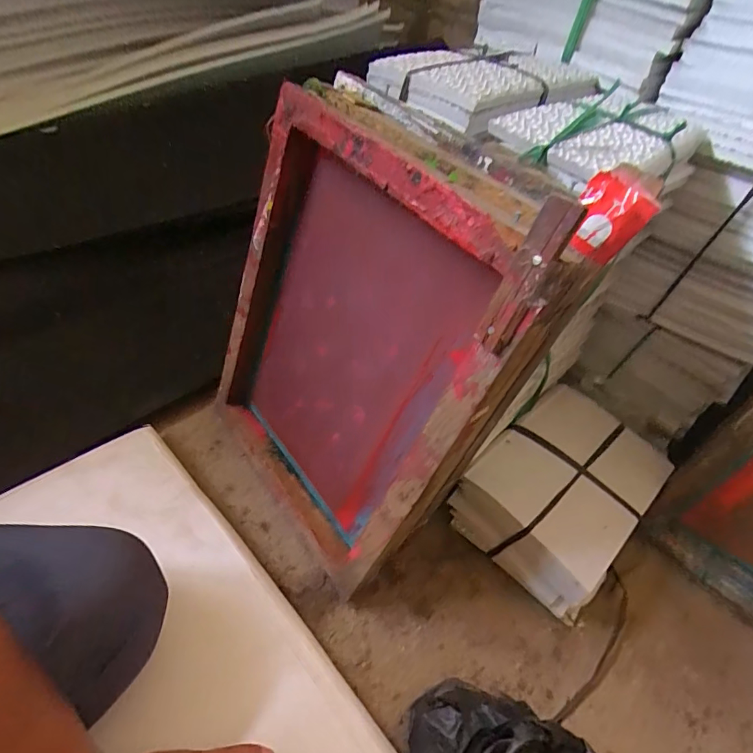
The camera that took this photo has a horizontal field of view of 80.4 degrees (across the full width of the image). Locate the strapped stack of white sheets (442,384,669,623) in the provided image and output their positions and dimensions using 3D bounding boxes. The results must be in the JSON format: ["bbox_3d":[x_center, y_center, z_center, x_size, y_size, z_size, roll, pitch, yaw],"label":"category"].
[{"bbox_3d":[0.274,0.168,0.675,0.217,0.109,0.283,38,53,23],"label":"strapped stack of white sheets"}]

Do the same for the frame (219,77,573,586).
[{"bbox_3d":[-0.046,-0.028,0.523,0.075,0.491,0.379,-16,51,-39],"label":"frame"}]

